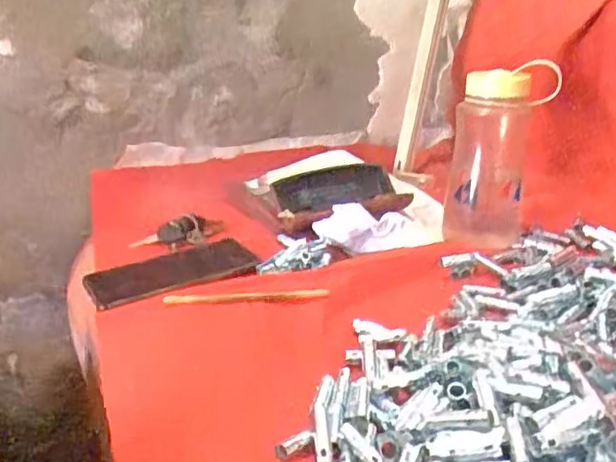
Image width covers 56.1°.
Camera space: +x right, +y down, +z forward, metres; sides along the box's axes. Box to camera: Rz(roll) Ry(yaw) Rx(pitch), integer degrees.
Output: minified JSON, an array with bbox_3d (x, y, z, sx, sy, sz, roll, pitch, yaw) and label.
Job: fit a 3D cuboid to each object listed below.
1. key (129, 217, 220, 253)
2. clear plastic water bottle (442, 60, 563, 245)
[{"bbox_3d":[-0.148,0.001,0.664,0.034,0.027,0.102,21,32,40],"label":"key"},{"bbox_3d":[0.215,-0.087,0.671,0.098,0.206,0.078,9,8,8],"label":"clear plastic water bottle"}]

